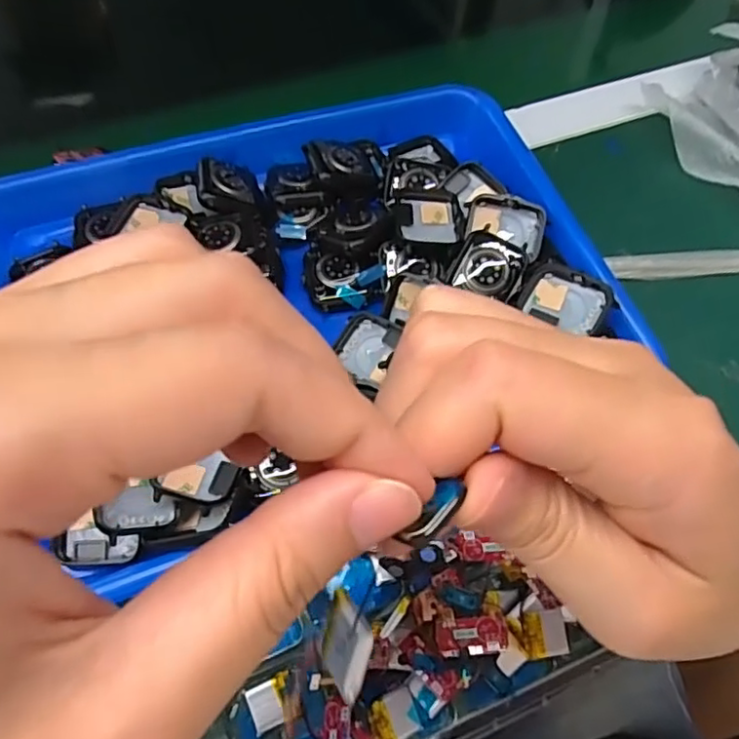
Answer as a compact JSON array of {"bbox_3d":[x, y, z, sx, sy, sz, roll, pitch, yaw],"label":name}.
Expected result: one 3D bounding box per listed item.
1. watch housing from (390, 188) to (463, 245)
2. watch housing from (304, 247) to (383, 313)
[{"bbox_3d":[0.033,-0.084,0.341,0.038,0.009,0.040,1,62,-1],"label":"watch housing"},{"bbox_3d":[-0.014,-0.052,0.339,0.041,0.012,0.037,-7,62,-4],"label":"watch housing"}]

